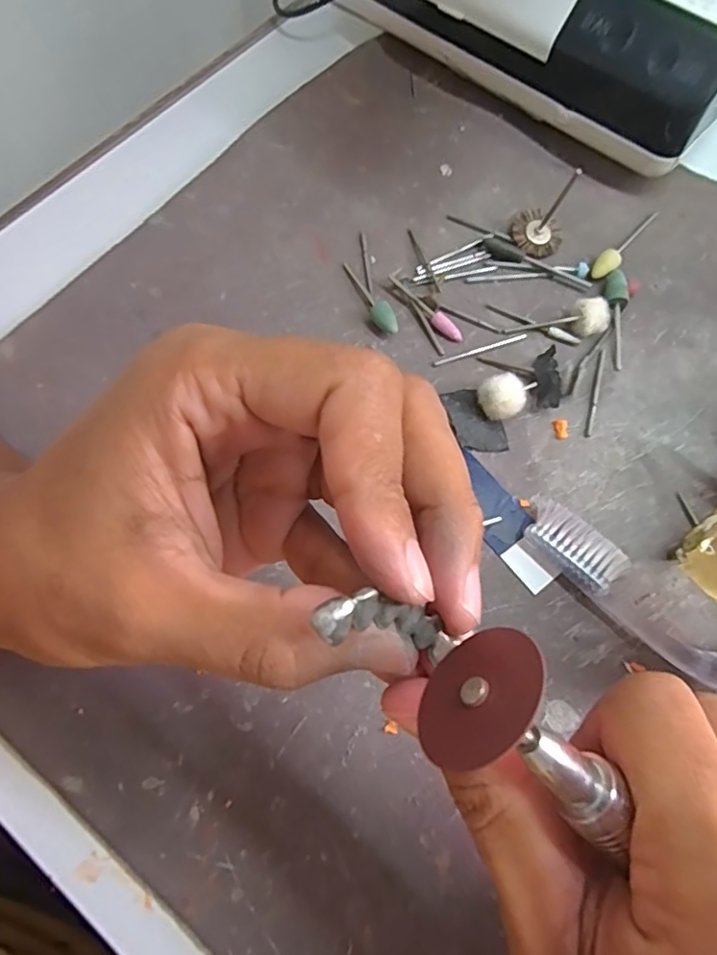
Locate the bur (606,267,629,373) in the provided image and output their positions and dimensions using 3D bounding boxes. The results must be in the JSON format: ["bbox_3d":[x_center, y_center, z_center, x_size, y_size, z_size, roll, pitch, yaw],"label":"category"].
[{"bbox_3d":[0.117,-0.071,0.257,0.009,0.007,0.047,2,84,1],"label":"bur"}]

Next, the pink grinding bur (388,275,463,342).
[{"bbox_3d":[0.031,-0.077,0.258,0.007,0.006,0.043,-38,74,-13],"label":"pink grinding bur"}]

